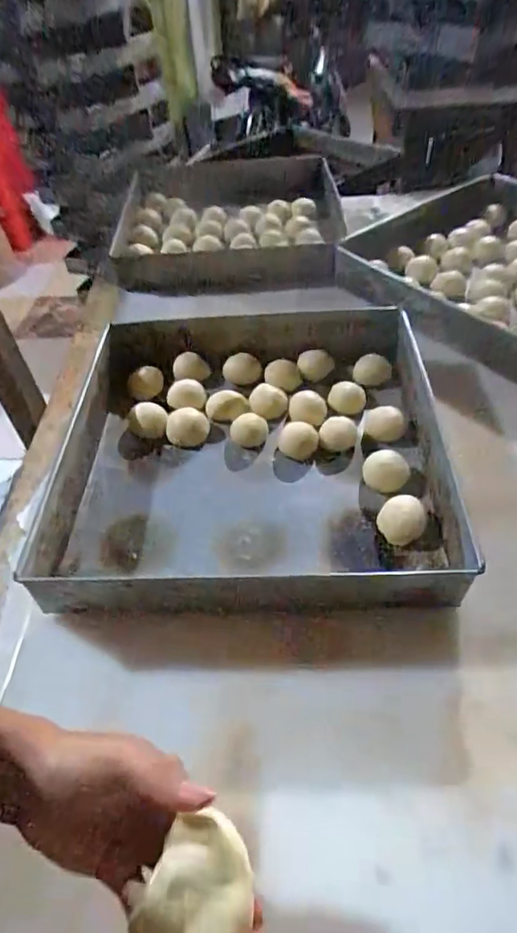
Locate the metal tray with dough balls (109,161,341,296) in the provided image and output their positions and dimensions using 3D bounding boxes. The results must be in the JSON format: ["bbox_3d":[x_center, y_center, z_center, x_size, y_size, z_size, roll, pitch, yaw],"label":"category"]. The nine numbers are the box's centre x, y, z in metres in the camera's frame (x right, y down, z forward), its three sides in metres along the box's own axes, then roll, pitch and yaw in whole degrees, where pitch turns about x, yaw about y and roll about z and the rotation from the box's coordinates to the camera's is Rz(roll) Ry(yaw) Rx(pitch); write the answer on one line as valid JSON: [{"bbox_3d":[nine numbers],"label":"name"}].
[{"bbox_3d":[-0.054,-0.480,1.044,0.419,0.085,0.457,3,49,9],"label":"metal tray with dough balls"}]

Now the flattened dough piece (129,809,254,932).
[{"bbox_3d":[-0.030,0.225,0.272,0.057,0.019,0.072,18,53,21],"label":"flattened dough piece"}]

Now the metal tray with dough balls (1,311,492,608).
[{"bbox_3d":[-0.007,-0.032,0.614,0.444,0.068,0.444,-1,48,5],"label":"metal tray with dough balls"}]

